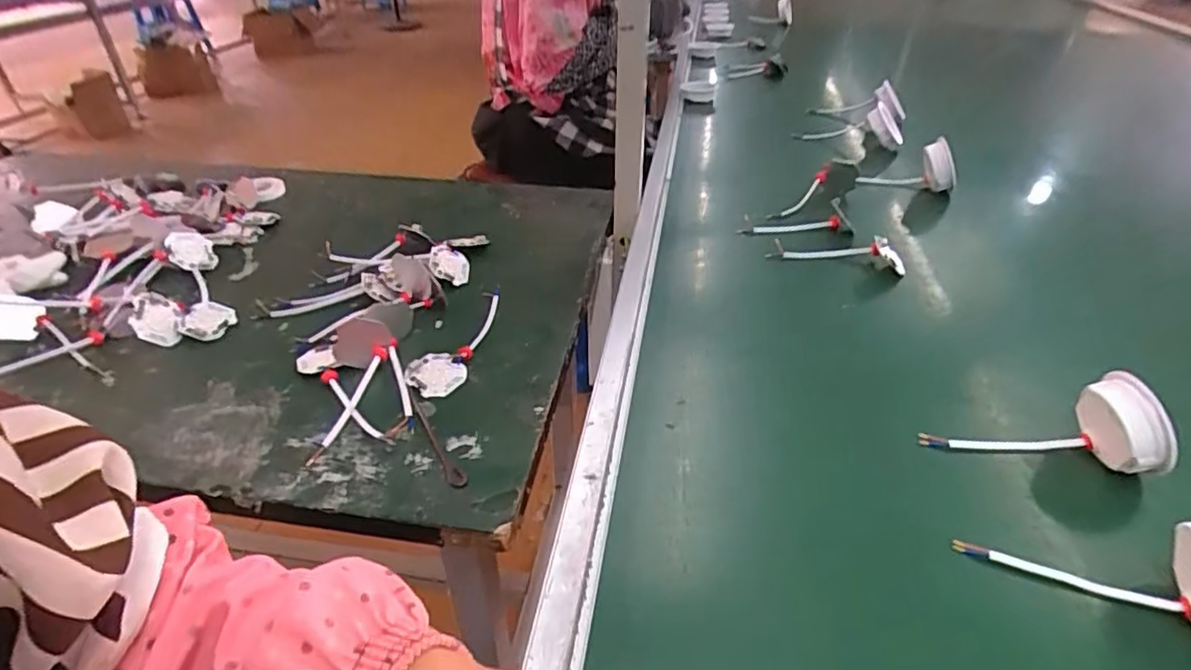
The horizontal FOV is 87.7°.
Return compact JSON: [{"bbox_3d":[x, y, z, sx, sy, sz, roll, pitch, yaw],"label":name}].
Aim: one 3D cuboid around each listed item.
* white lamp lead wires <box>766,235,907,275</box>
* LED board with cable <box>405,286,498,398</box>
[{"bbox_3d":[0.271,-0.096,0.700,0.144,0.041,0.042,10,36,9],"label":"white lamp lead wires"},{"bbox_3d":[-0.136,0.003,0.613,0.050,0.016,0.165,9,35,6],"label":"LED board with cable"}]

